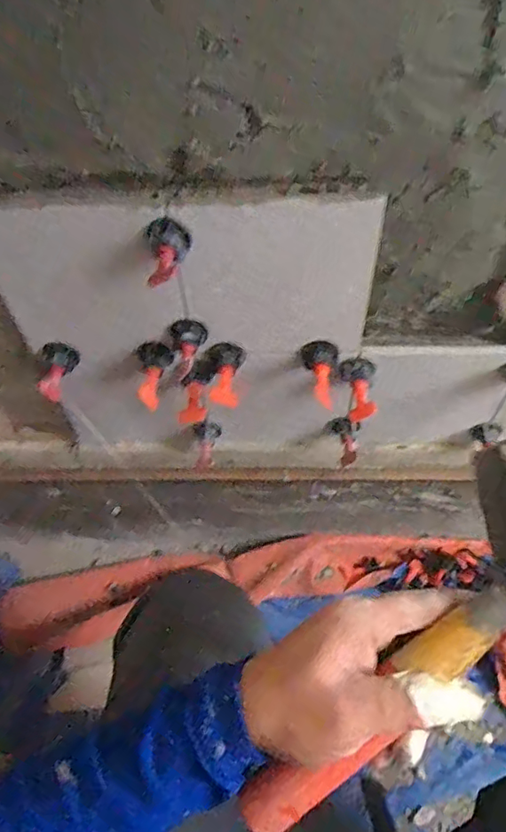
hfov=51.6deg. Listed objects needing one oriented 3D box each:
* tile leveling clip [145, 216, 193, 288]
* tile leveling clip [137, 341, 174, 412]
[{"bbox_3d":[-0.058,-0.113,0.361,0.030,0.026,0.038,-6,54,-2],"label":"tile leveling clip"},{"bbox_3d":[-0.090,-0.035,0.464,0.028,0.026,0.058,8,86,8],"label":"tile leveling clip"}]

